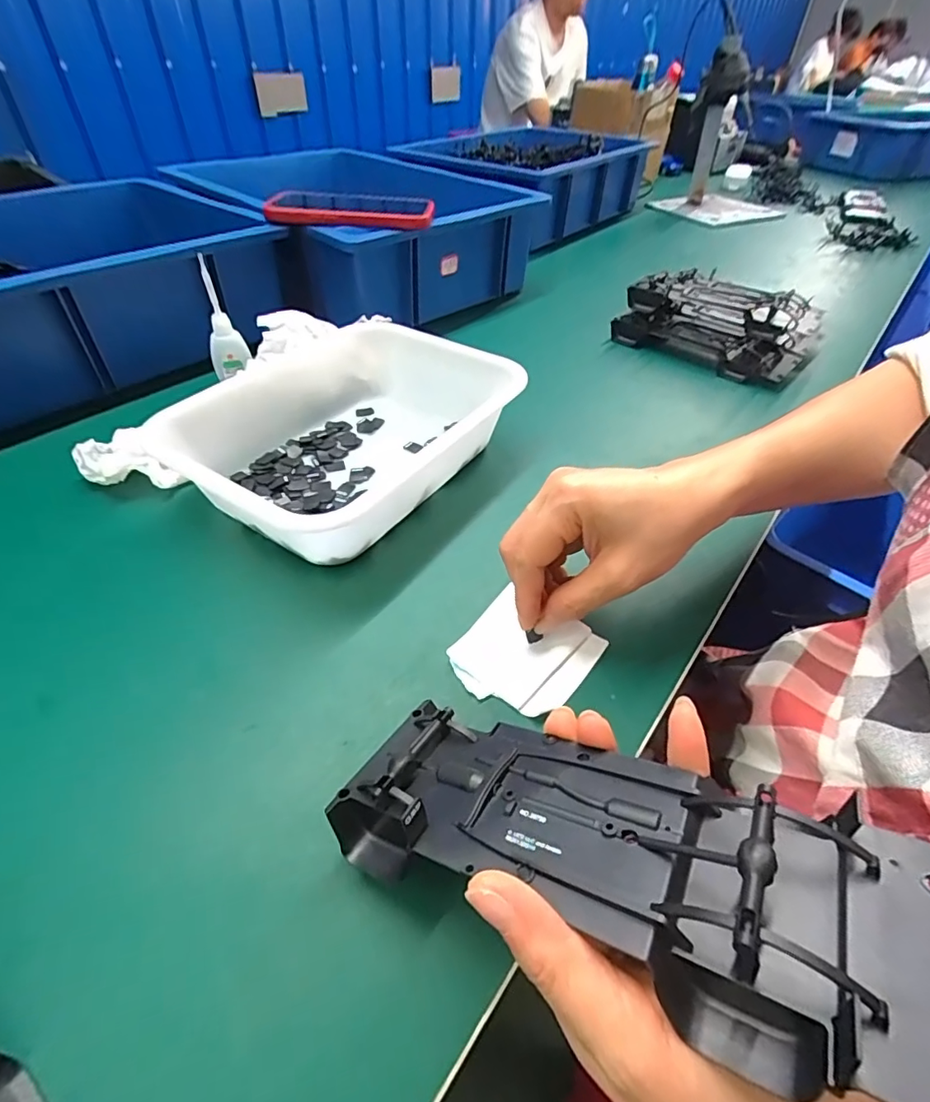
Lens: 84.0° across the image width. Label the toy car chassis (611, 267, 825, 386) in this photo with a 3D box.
[{"bbox_3d":[0.275,-0.250,0.567,0.192,0.065,0.093,32,52,27],"label":"toy car chassis"}]

